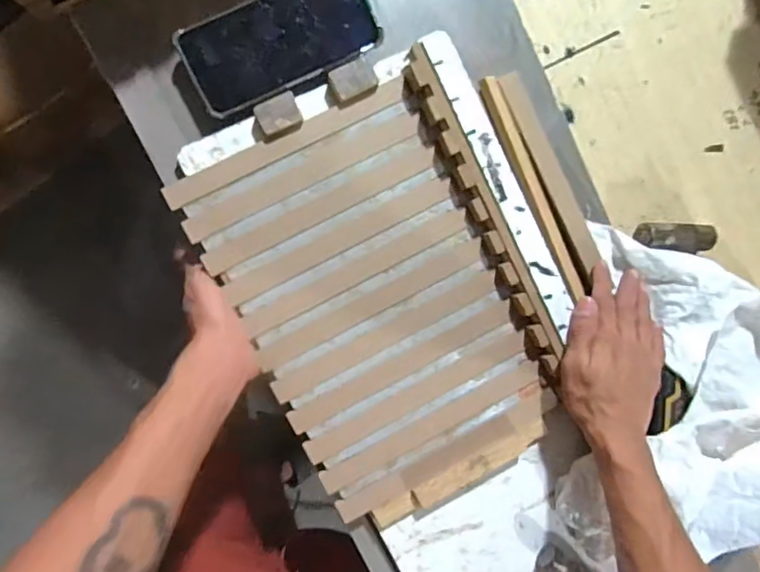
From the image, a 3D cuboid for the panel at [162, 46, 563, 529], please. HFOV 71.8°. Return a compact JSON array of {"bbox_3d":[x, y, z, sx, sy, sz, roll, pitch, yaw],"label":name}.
[{"bbox_3d":[0.011,0.018,0.470,0.245,0.026,0.348,-28,96,-5],"label":"panel"}]

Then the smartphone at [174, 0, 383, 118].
[{"bbox_3d":[-0.085,-0.212,0.450,0.163,0.008,0.078,-27,96,-5],"label":"smartphone"}]

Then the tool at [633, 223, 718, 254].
[{"bbox_3d":[0.293,-0.049,0.528,0.073,0.035,0.028,2,93,-8],"label":"tool"}]

